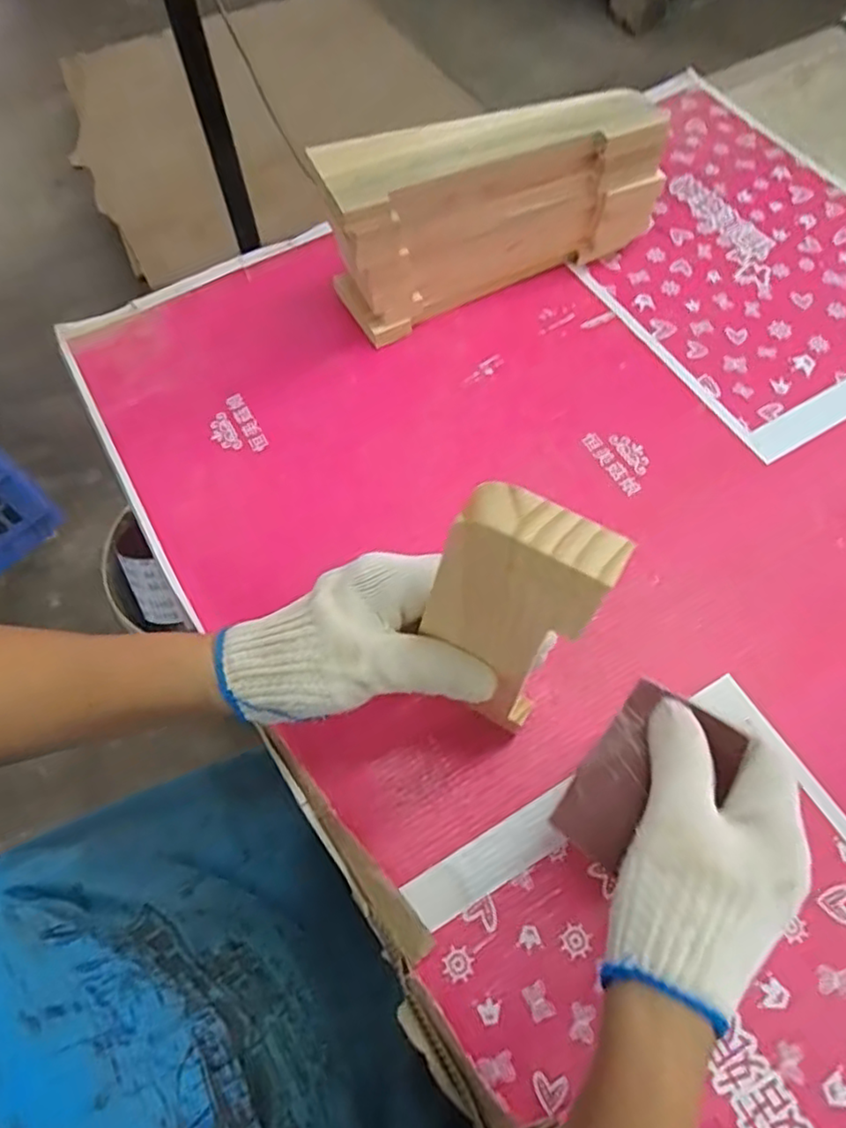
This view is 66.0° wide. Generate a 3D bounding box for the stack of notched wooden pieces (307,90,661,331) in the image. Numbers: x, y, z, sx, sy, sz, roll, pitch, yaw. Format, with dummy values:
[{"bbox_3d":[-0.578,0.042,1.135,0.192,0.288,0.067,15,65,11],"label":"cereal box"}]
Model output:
[{"bbox_3d":[0.048,-0.261,0.490,0.246,0.126,0.069,-18,65,-9],"label":"stack of notched wooden pieces"}]

